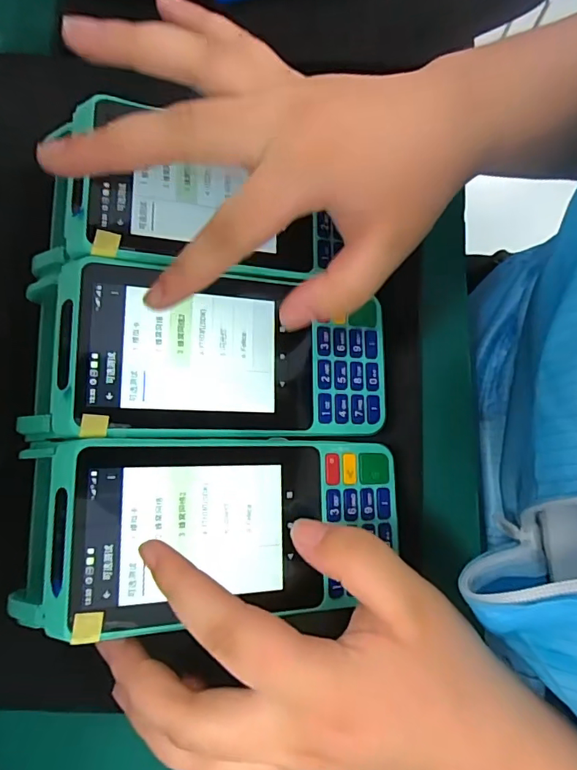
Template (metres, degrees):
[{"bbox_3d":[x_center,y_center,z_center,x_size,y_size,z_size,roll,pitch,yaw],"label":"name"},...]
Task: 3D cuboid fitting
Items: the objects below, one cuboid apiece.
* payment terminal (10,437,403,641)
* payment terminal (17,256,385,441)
[{"bbox_3d":[-0.029,0.063,0.211,0.157,0.030,0.080,-2,80,-17],"label":"payment terminal"},{"bbox_3d":[-0.033,-0.011,0.227,0.156,0.034,0.073,4,80,-15],"label":"payment terminal"}]

